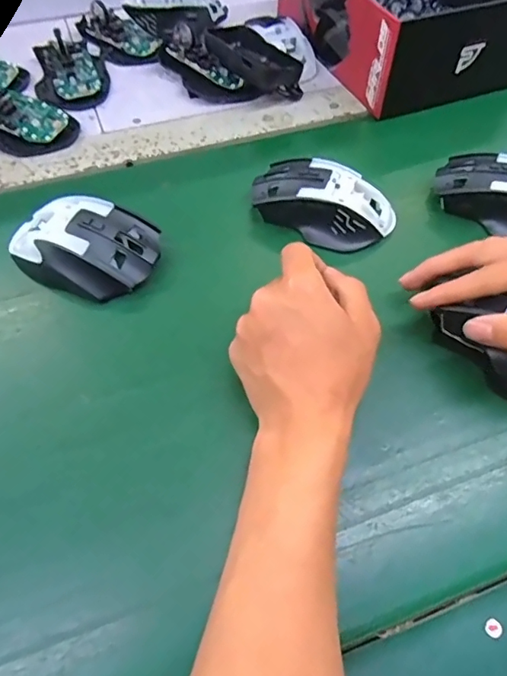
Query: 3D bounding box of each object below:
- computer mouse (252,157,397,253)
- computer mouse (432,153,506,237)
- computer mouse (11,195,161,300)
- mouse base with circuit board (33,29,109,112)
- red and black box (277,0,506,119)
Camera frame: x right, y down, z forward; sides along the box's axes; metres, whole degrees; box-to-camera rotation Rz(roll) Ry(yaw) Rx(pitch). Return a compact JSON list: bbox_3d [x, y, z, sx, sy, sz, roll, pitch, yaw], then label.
[{"bbox_3d":[0.055,-0.110,0.402,0.116,0.037,0.066,19,58,11],"label":"computer mouse"},{"bbox_3d":[0.203,-0.116,0.408,0.111,0.039,0.069,33,61,19],"label":"computer mouse"},{"bbox_3d":[-0.124,-0.068,0.372,0.107,0.036,0.070,13,57,7],"label":"computer mouse"},{"bbox_3d":[-0.191,-0.279,0.517,0.070,0.026,0.120,-14,58,-11],"label":"mouse base with circuit board"},{"bbox_3d":[0.158,-0.363,0.543,0.193,0.087,0.246,-19,59,-14],"label":"red and black box"}]

